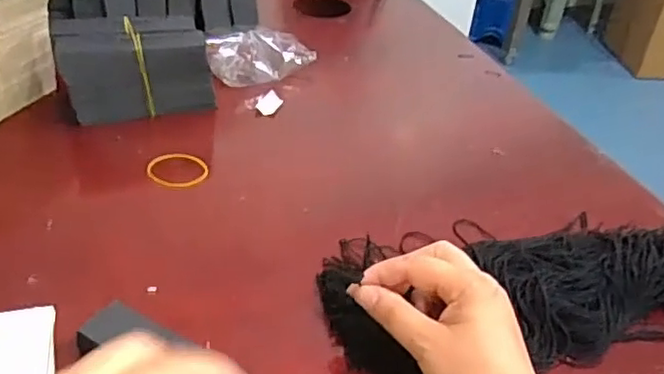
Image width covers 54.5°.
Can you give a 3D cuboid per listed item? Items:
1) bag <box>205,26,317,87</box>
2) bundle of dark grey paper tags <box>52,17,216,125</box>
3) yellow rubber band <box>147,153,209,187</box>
[{"bbox_3d":[-0.075,-0.141,0.694,0.110,0.038,0.059,-14,41,-24],"label":"bag"},{"bbox_3d":[-0.181,-0.111,0.595,0.131,0.078,0.053,-11,40,-21],"label":"bundle of dark grey paper tags"},{"bbox_3d":[-0.132,-0.014,0.549,0.052,0.004,0.042,21,46,16],"label":"yellow rubber band"}]

